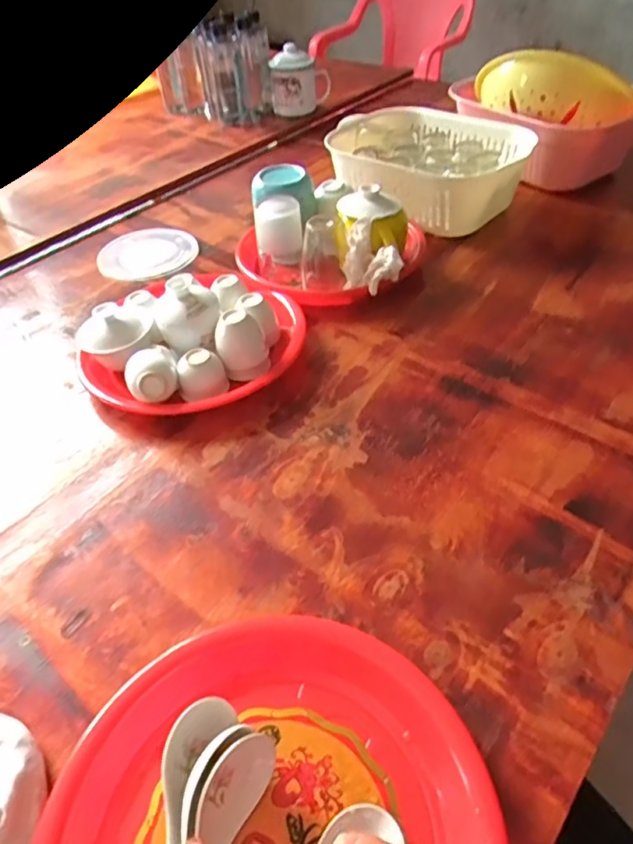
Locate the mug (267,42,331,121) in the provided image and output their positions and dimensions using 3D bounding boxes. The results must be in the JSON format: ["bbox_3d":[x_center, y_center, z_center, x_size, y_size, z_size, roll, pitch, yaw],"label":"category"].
[{"bbox_3d":[-0.033,-0.677,1.161,0.118,0.106,0.093,-4,46,0],"label":"mug"}]

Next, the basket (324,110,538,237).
[{"bbox_3d":[0.155,-0.368,0.859,0.275,0.092,0.196,26,53,27],"label":"basket"}]

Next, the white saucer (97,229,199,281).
[{"bbox_3d":[-0.242,-0.241,0.835,0.138,0.013,0.112,-7,46,-2],"label":"white saucer"}]

